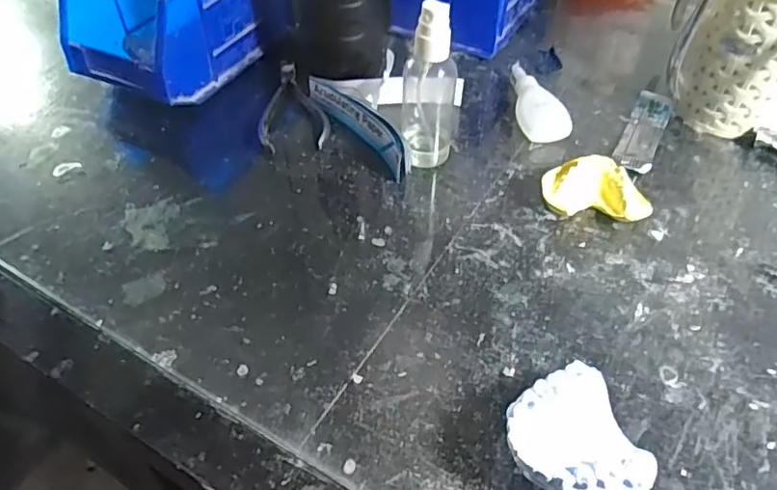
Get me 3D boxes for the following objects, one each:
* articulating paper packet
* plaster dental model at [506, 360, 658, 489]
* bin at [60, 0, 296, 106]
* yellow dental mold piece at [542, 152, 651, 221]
[{"bbox_3d":[-0.018,-0.088,0.430,0.025,0.022,0.113,-30,55,-24],"label":"articulating paper packet"},{"bbox_3d":[0.079,0.089,0.264,0.056,0.027,0.059,0,48,0],"label":"plaster dental model"},{"bbox_3d":[-0.162,-0.189,0.480,0.097,0.083,0.172,22,52,19],"label":"bin"},{"bbox_3d":[0.130,-0.033,0.375,0.064,0.027,0.034,9,49,9],"label":"yellow dental mold piece"}]

